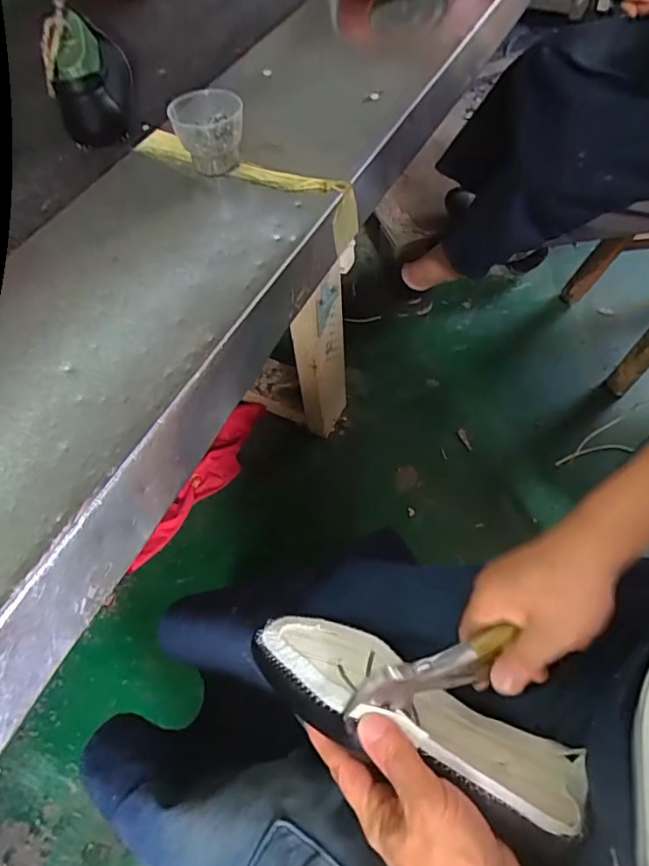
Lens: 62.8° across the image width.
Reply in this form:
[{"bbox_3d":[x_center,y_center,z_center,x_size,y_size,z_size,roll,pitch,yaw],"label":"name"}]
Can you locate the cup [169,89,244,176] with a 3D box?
[{"bbox_3d":[-0.102,-0.269,0.479,0.060,0.049,0.055,-2,59,3],"label":"cup"}]

